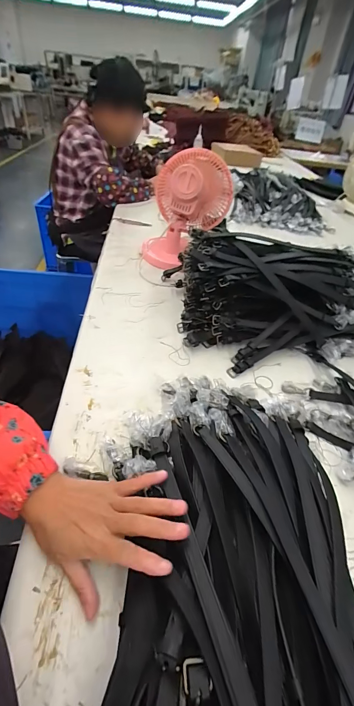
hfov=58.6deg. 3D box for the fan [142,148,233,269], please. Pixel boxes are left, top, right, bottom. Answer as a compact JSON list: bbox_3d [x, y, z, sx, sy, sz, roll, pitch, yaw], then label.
[{"bbox_3d":[0.032,-0.391,0.870,0.228,0.243,0.190,6,41,-1],"label":"fan"}]

